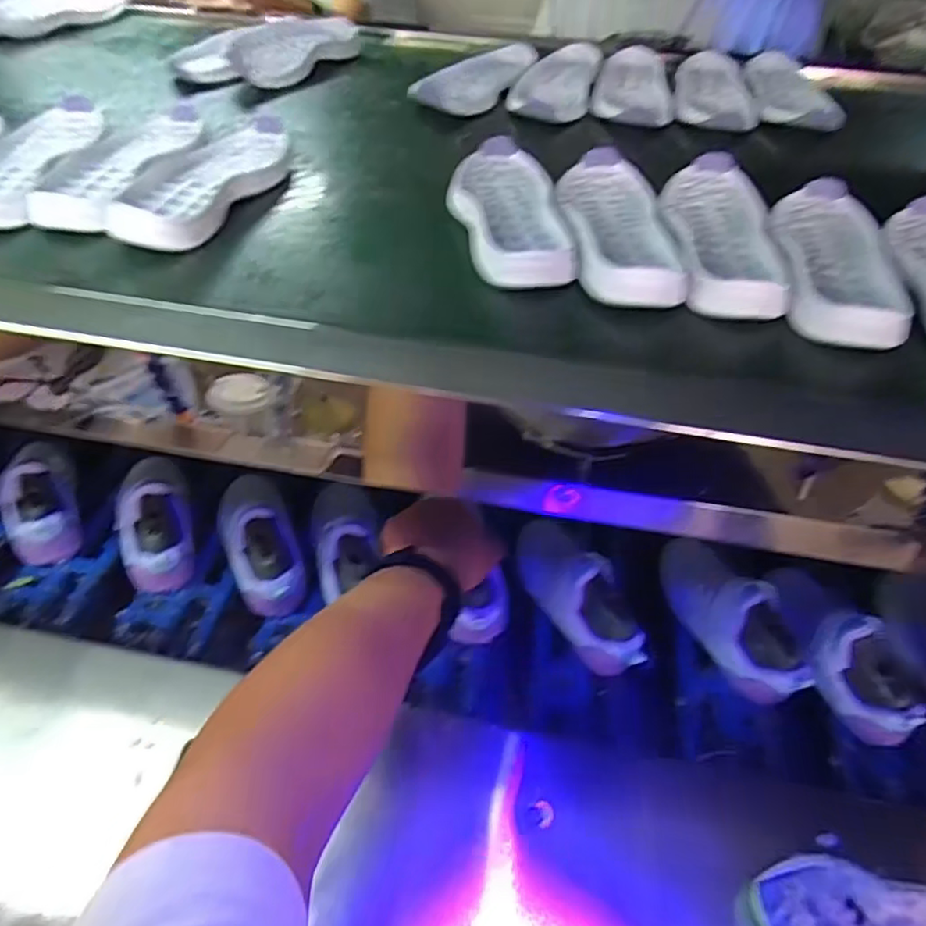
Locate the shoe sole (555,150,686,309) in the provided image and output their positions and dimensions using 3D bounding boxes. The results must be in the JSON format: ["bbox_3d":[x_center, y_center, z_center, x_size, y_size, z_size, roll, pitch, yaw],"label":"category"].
[{"bbox_3d":[0.113,-0.184,0.462,0.071,0.020,0.191,4,48,0],"label":"shoe sole"}]

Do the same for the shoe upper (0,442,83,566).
[{"bbox_3d":[-0.464,0.049,0.690,0.075,0.076,0.121,-14,51,-15],"label":"shoe upper"}]

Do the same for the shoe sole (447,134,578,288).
[{"bbox_3d":[0.032,-0.198,0.475,0.080,0.026,0.192,0,48,-3],"label":"shoe sole"}]

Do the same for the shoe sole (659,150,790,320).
[{"bbox_3d":[0.188,-0.174,0.457,0.075,0.020,0.192,10,49,6],"label":"shoe sole"}]

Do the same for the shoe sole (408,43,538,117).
[{"bbox_3d":[0.013,-0.422,0.685,0.080,0.025,0.196,20,50,14],"label":"shoe sole"}]

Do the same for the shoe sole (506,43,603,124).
[{"bbox_3d":[0.102,-0.416,0.681,0.082,0.023,0.196,12,49,7],"label":"shoe sole"}]

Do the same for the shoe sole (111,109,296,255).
[{"bbox_3d":[-0.193,-0.236,0.494,0.083,0.020,0.237,7,48,3],"label":"shoe sole"}]

